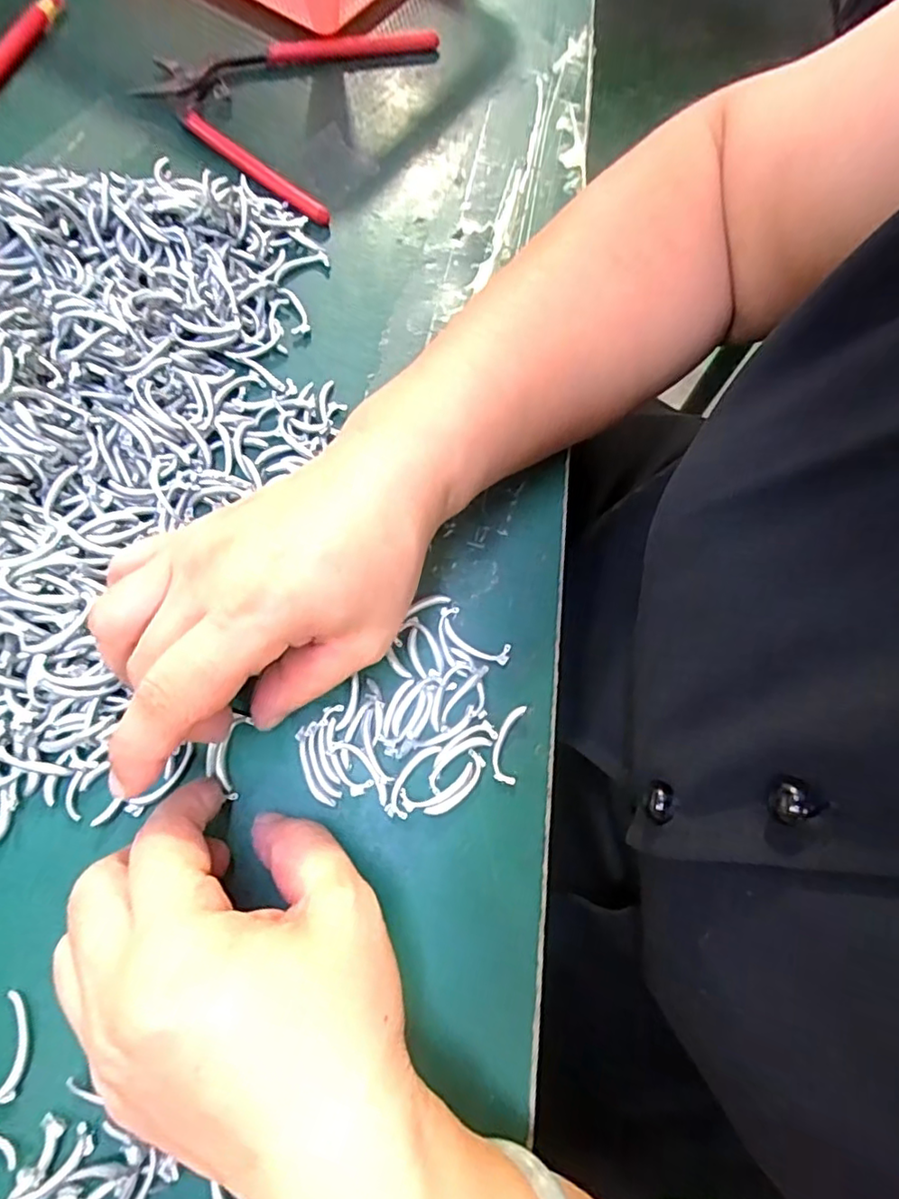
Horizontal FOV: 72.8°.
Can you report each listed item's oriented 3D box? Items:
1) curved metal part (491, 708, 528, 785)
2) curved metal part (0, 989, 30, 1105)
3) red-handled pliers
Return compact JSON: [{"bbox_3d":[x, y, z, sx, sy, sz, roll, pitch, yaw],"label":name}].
[{"bbox_3d":[0.023,0.055,0.237,0.010,0.004,0.030,12,72,2],"label":"curved metal part"},{"bbox_3d":[-0.144,0.147,0.200,0.010,0.004,0.031,1,72,-2],"label":"curved metal part"},{"bbox_3d":[-0.098,-0.285,0.343,0.131,0.010,0.147,21,72,5],"label":"red-handled pliers"}]

